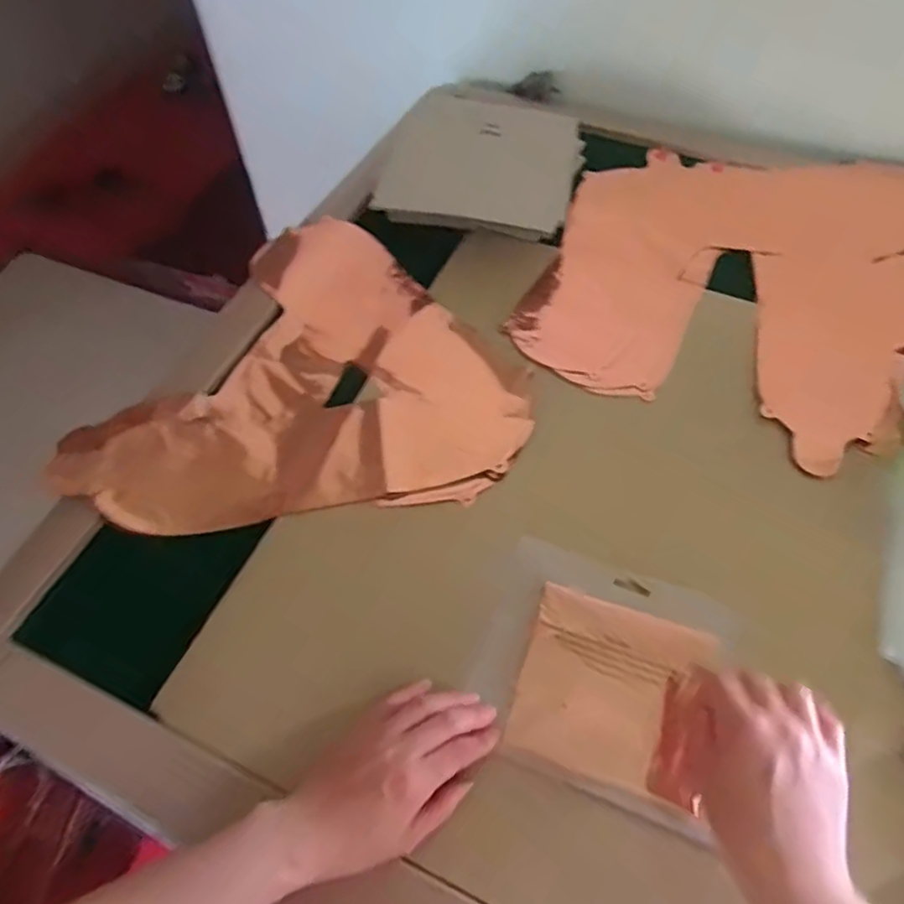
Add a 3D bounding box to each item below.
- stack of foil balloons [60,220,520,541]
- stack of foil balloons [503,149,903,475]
[{"bbox_3d":[-0.146,-0.096,0.630,0.414,0.023,0.347,-5,59,-1],"label":"stack of foil balloons"},{"bbox_3d":[0.318,-0.196,0.693,0.402,0.032,0.435,20,60,13],"label":"stack of foil balloons"}]

